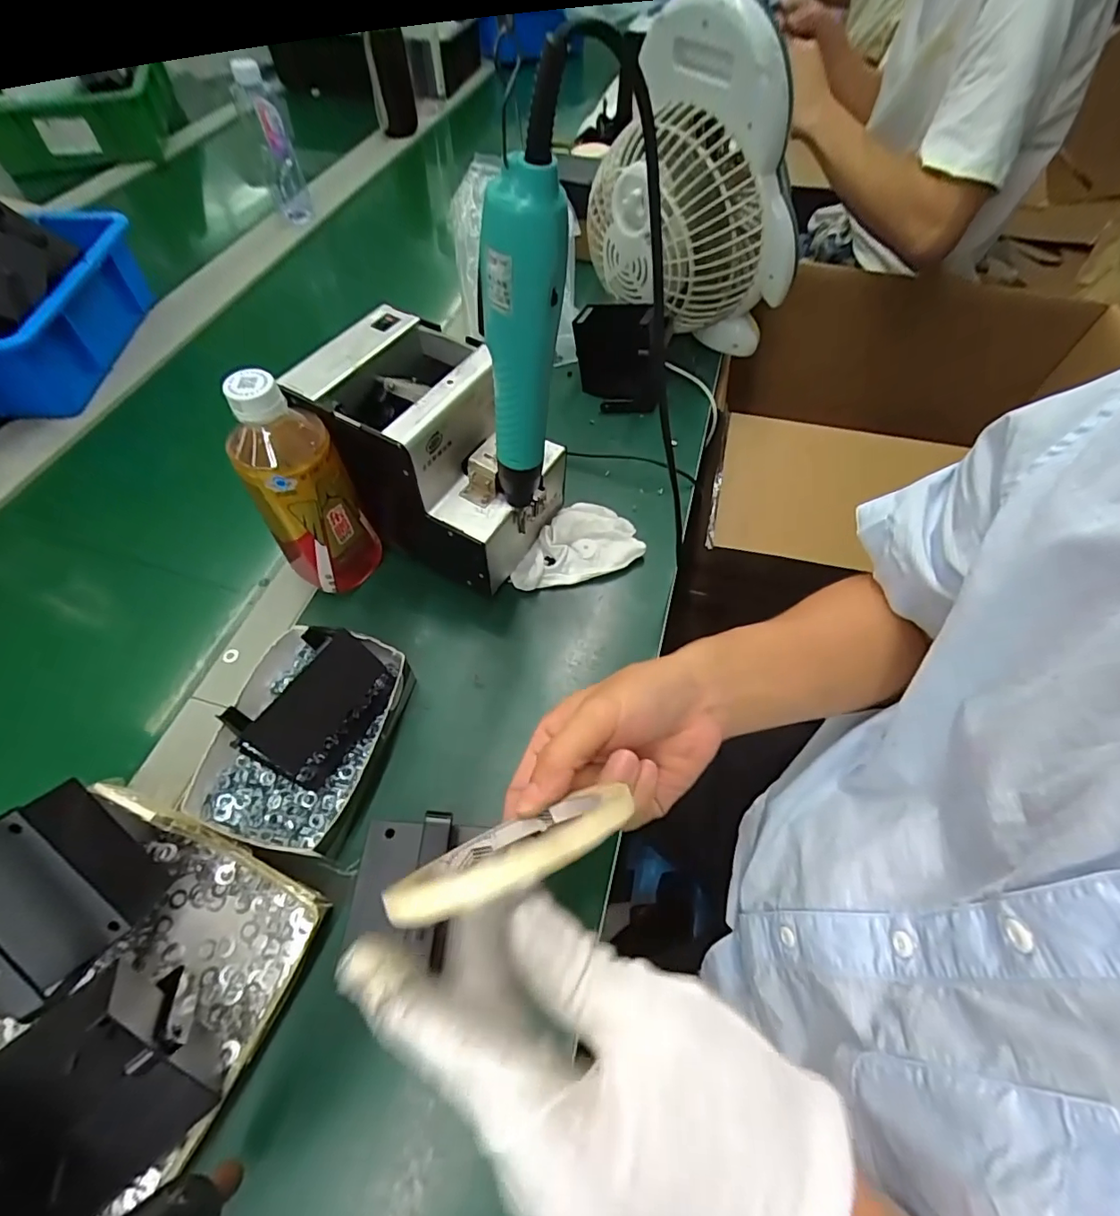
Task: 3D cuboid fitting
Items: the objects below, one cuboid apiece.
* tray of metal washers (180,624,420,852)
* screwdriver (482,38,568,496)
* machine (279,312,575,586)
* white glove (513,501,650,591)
[{"bbox_3d":[-0.181,0.088,0.383,0.115,0.043,0.148,16,59,8],"label":"tray of metal washers"},{"bbox_3d":[-0.020,-0.143,0.297,0.040,0.214,0.036,-8,58,-7],"label":"screwdriver"},{"bbox_3d":[-0.099,-0.123,0.454,0.175,0.154,0.123,26,61,14],"label":"machine"},{"bbox_3d":[0.011,-0.057,0.491,0.118,0.026,0.068,-19,60,-13],"label":"white glove"}]

